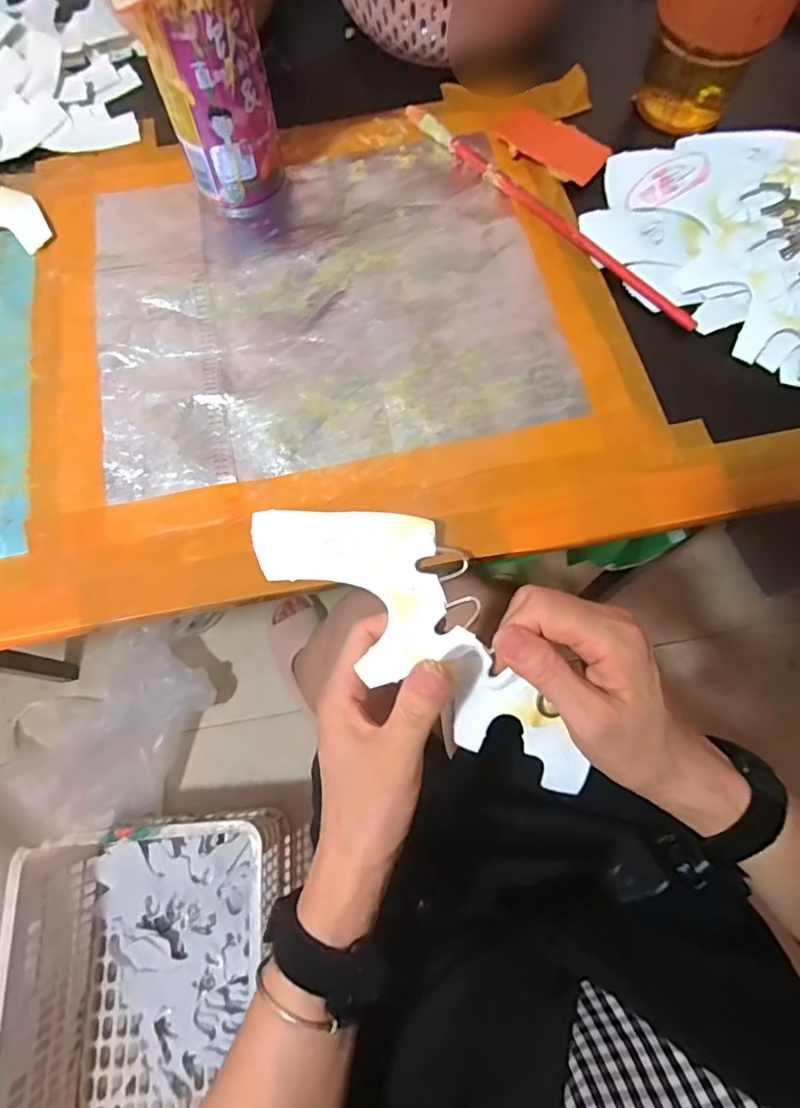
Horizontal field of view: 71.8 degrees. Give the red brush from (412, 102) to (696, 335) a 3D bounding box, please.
[{"bbox_3d":[0.098,-0.236,0.376,0.013,0.006,0.255,-43,78,-12],"label":"red brush"}]

